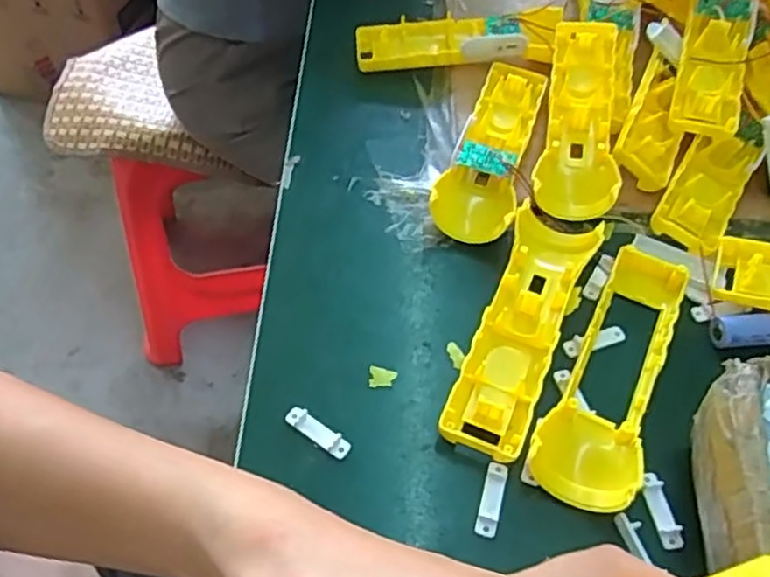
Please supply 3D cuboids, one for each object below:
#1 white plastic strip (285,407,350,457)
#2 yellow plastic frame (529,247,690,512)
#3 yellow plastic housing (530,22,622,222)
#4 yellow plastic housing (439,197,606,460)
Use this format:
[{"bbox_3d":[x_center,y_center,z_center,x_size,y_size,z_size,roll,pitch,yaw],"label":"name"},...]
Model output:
[{"bbox_3d":[-0.035,0.073,0.359,0.037,0.004,0.009,31,58,20],"label":"white plastic strip"},{"bbox_3d":[0.126,0.042,0.380,0.051,0.021,0.161,22,55,14],"label":"yellow plastic frame"},{"bbox_3d":[0.130,-0.119,0.471,0.048,0.033,0.154,8,67,7],"label":"yellow plastic housing"},{"bbox_3d":[0.077,0.018,0.393,0.048,0.021,0.165,22,55,14],"label":"yellow plastic housing"}]

